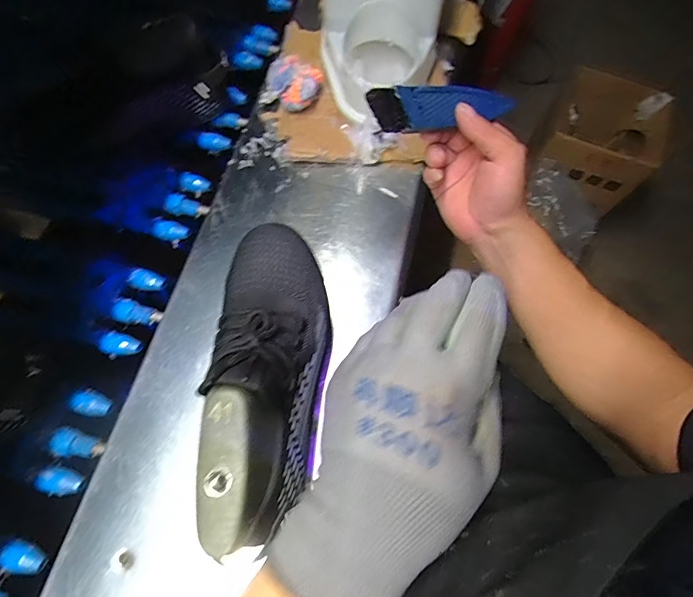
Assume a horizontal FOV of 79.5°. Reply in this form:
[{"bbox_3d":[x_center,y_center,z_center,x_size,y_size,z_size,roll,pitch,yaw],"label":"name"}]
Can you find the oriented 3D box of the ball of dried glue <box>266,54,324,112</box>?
[{"bbox_3d":[-0.066,-0.251,0.496,0.062,0.044,0.058,1,69,-3],"label":"ball of dried glue"}]

